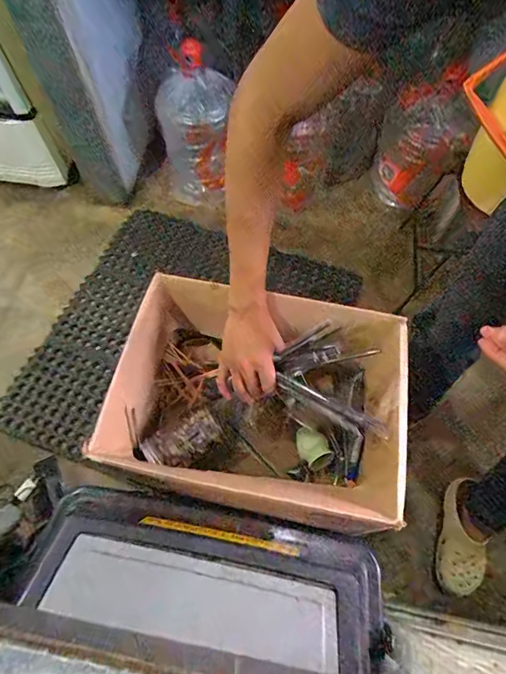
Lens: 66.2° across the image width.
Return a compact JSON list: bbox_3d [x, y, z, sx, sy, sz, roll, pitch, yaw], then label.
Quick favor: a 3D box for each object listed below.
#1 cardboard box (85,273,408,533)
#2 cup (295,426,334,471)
[{"bbox_3d":[0.011,0.113,0.642,0.401,0.237,0.294,13,65,6],"label":"cardboard box"},{"bbox_3d":[0.104,0.193,0.680,0.046,0.043,0.073,-25,66,-14],"label":"cup"}]

